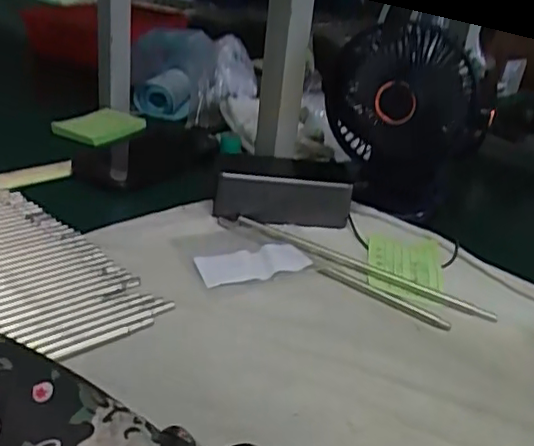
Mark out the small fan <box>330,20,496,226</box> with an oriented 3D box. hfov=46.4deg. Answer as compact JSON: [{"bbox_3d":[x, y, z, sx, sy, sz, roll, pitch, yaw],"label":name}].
[{"bbox_3d":[0.132,-0.101,0.610,0.145,0.166,0.082,12,27,9],"label":"small fan"}]

